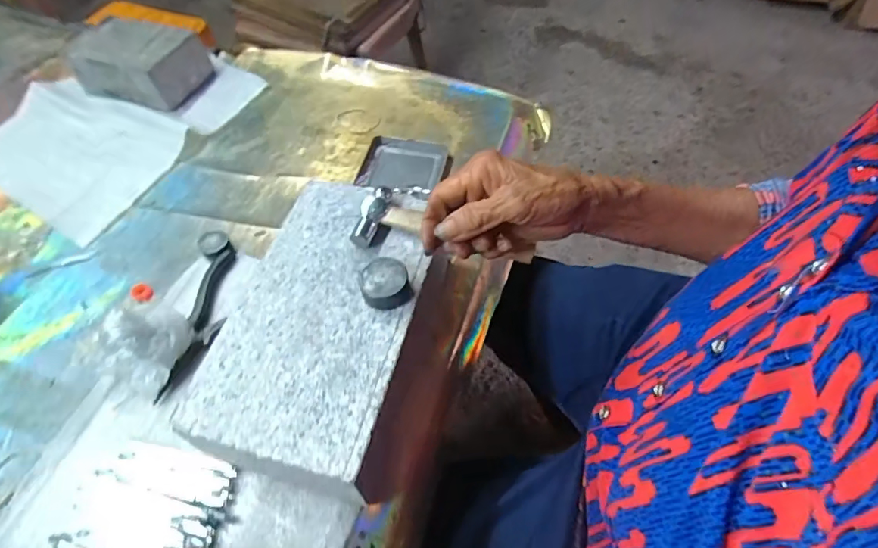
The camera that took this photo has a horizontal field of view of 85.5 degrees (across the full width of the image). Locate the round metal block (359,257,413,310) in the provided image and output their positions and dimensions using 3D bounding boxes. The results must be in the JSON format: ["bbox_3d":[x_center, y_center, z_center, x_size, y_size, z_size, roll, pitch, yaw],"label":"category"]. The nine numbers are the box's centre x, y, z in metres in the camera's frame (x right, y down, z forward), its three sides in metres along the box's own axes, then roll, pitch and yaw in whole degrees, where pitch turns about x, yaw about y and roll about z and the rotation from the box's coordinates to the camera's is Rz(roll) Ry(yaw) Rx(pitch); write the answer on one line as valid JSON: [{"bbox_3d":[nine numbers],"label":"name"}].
[{"bbox_3d":[-0.043,0.007,0.376,0.038,0.021,0.037,-1,57,2],"label":"round metal block"}]

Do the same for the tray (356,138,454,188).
[{"bbox_3d":[-0.042,-0.130,0.566,0.103,0.016,0.081,8,58,8],"label":"tray"}]

